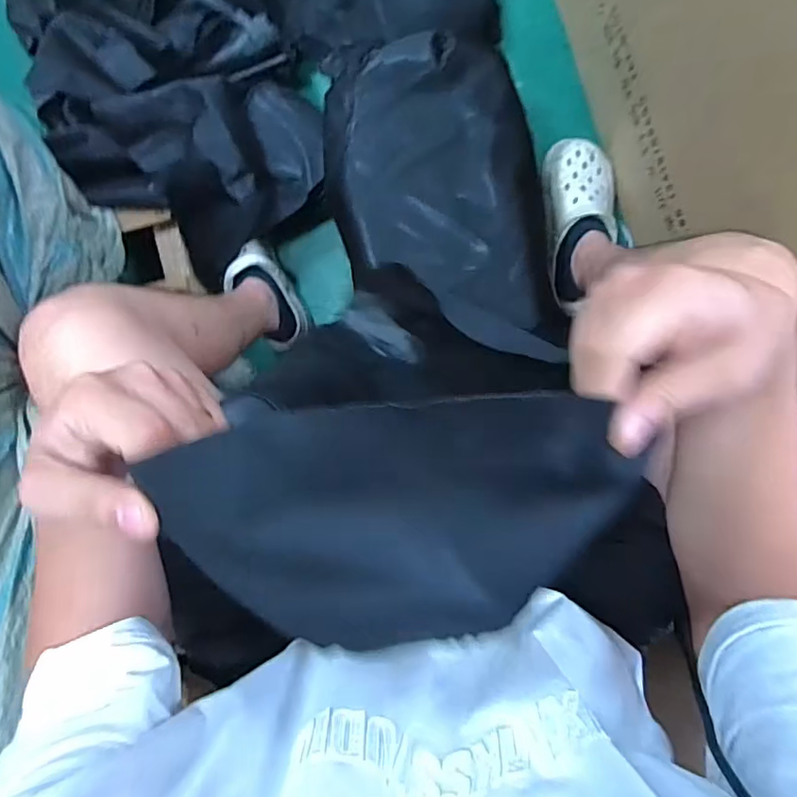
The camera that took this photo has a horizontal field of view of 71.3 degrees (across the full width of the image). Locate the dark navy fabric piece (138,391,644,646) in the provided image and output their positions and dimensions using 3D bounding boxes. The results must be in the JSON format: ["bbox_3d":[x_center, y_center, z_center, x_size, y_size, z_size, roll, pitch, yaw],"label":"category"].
[{"bbox_3d":[0.002,0.061,0.252,0.201,0.070,0.121,-1,94,6],"label":"dark navy fabric piece"}]

